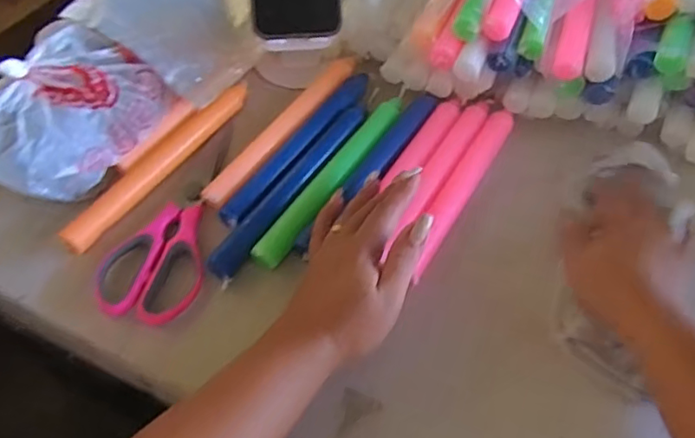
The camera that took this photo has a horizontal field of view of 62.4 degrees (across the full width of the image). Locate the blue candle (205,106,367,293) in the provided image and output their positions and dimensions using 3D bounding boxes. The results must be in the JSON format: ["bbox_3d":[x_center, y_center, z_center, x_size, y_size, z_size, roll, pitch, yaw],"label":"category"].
[{"bbox_3d":[-0.043,-0.027,0.478,0.022,0.017,0.200,28,60,20],"label":"blue candle"}]

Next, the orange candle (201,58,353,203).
[{"bbox_3d":[-0.052,-0.084,0.517,0.024,0.017,0.213,27,60,20],"label":"orange candle"}]

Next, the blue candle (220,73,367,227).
[{"bbox_3d":[-0.038,-0.066,0.505,0.024,0.019,0.206,25,59,19],"label":"blue candle"}]

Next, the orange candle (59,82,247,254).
[{"bbox_3d":[-0.159,-0.050,0.495,0.021,0.020,0.209,28,60,20],"label":"orange candle"}]

